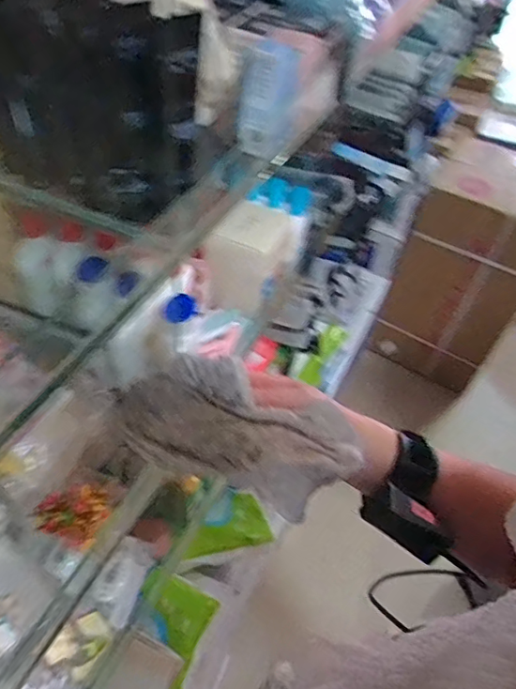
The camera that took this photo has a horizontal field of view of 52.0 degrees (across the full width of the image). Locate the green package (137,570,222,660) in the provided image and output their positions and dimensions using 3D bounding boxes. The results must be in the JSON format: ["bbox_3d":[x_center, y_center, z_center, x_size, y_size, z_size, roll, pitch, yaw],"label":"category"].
[{"bbox_3d":[-0.130,0.403,0.814,0.114,0.036,0.097,25,50,16],"label":"green package"}]

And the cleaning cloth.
[{"bbox_3d":[-0.014,0.063,0.361,0.160,0.067,0.063,22,48,-5],"label":"cleaning cloth"}]

